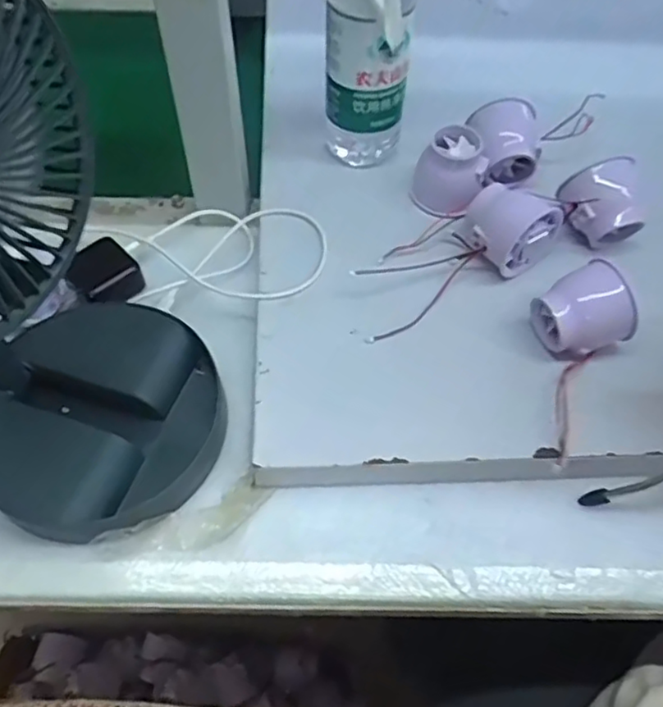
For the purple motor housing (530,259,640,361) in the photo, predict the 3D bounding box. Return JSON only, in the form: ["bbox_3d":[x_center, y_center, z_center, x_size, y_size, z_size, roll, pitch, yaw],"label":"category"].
[{"bbox_3d":[0.169,-0.027,0.448,0.056,0.044,0.052,-25,60,-17],"label":"purple motor housing"}]

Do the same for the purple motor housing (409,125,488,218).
[{"bbox_3d":[0.092,-0.140,0.513,0.053,0.047,0.055,11,56,6],"label":"purple motor housing"}]

